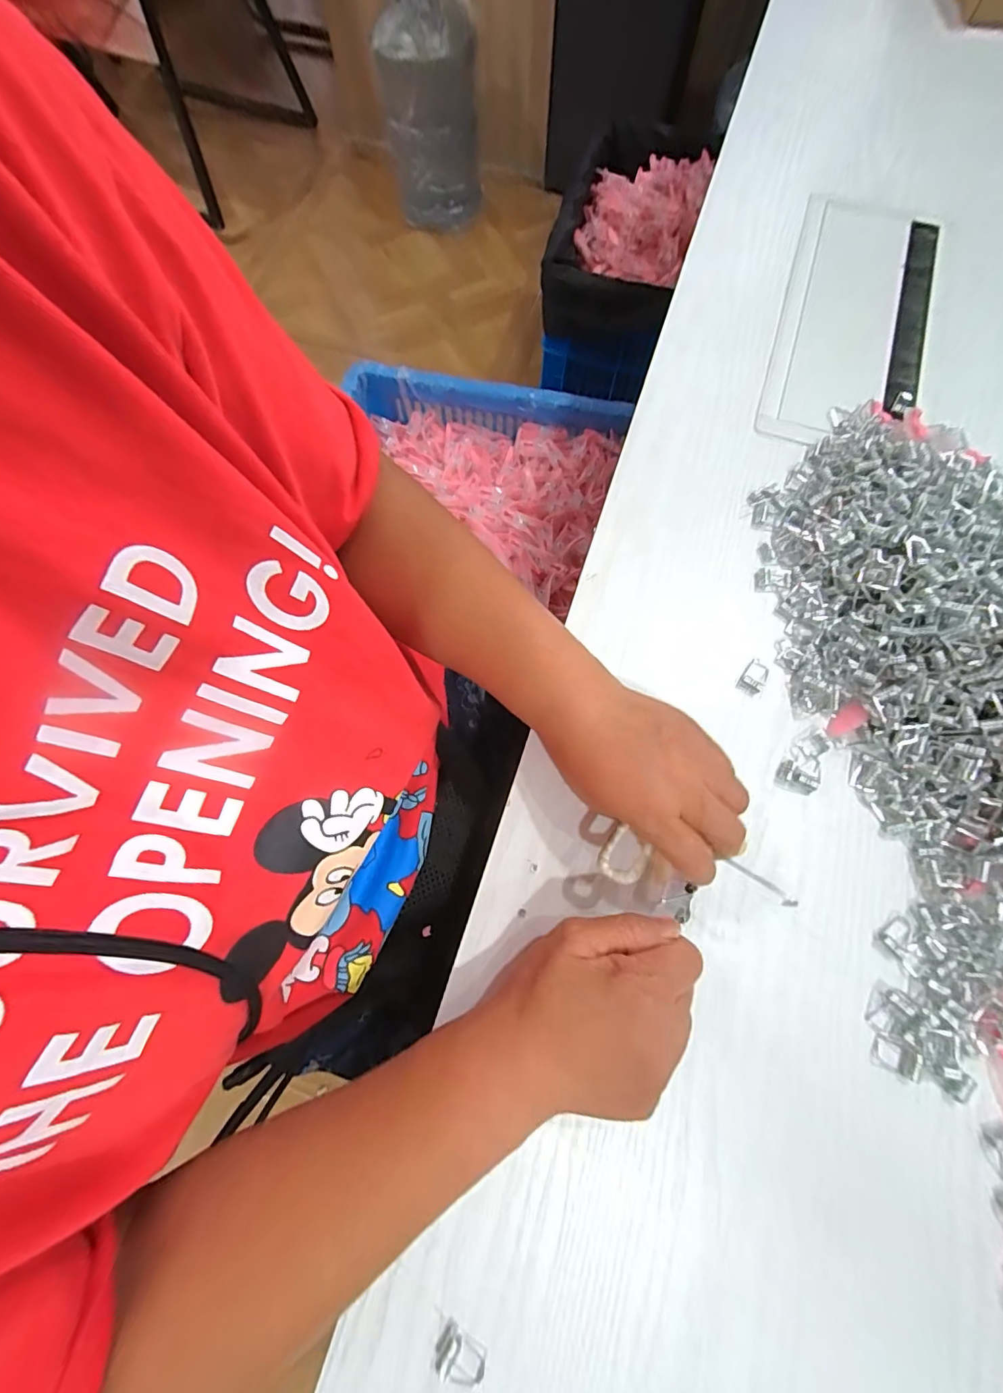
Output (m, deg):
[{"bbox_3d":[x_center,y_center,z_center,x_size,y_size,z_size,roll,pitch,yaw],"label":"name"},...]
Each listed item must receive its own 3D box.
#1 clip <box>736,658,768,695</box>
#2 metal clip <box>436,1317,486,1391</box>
[{"bbox_3d":[0.171,-0.013,0.337,0.016,0.004,0.024,31,76,9],"label":"clip"},{"bbox_3d":[-0.019,0.316,0.236,0.026,0.012,0.017,33,77,9],"label":"metal clip"}]

